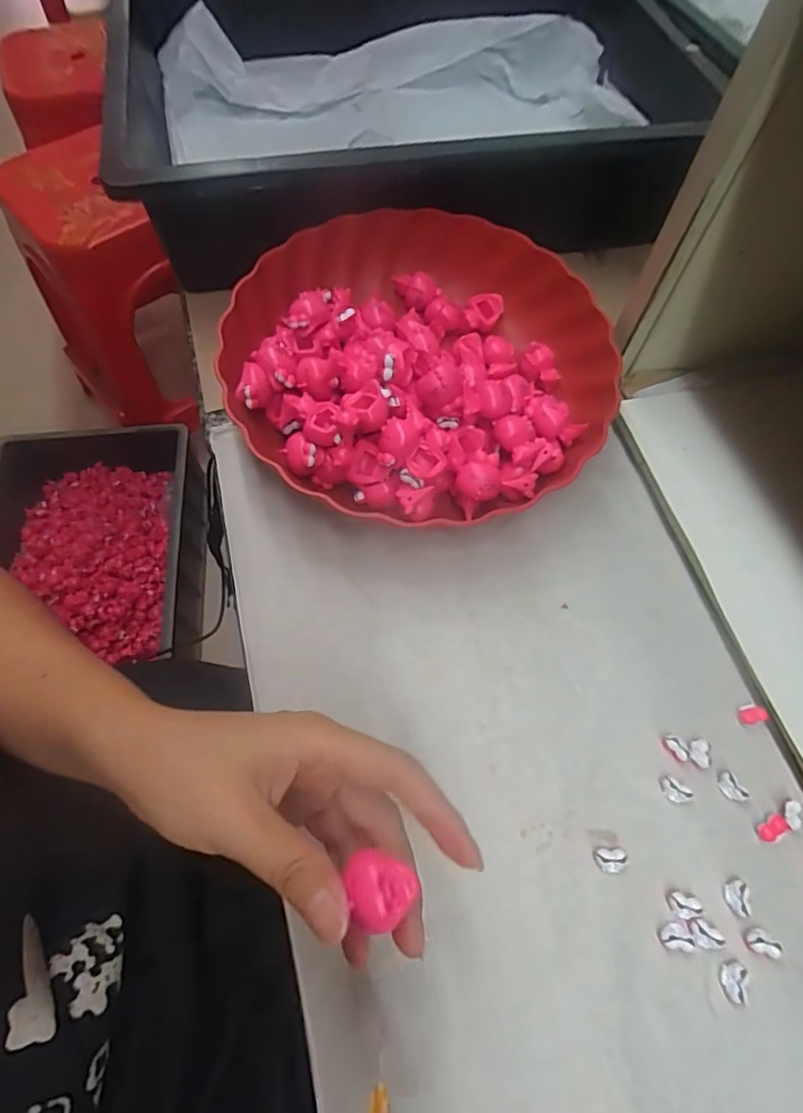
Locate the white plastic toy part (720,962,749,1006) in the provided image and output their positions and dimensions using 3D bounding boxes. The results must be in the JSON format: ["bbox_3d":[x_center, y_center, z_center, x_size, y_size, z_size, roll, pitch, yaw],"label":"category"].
[{"bbox_3d":[0.146,0.186,0.233,0.010,0.007,0.015,17,64,7],"label":"white plastic toy part"}]

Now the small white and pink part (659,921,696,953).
[{"bbox_3d":[0.124,0.172,0.239,0.013,0.006,0.011,-7,64,-5],"label":"small white and pink part"}]

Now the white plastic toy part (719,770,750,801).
[{"bbox_3d":[0.166,0.116,0.267,0.009,0.004,0.014,-26,67,-14],"label":"white plastic toy part"}]

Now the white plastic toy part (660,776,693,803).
[{"bbox_3d":[0.138,0.118,0.266,0.015,0.006,0.009,36,68,15],"label":"white plastic toy part"}]

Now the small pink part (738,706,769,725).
[{"bbox_3d":[0.188,0.084,0.283,0.016,0.004,0.008,-9,64,-6],"label":"small pink part"}]

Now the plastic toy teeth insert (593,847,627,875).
[{"bbox_3d":[0.100,0.144,0.252,0.015,0.006,0.011,-4,64,-4],"label":"plastic toy teeth insert"}]

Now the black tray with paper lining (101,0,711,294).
[{"bbox_3d":[0.004,-0.385,0.462,0.461,0.095,0.330,-10,64,-7],"label":"black tray with paper lining"}]

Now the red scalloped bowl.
[{"bbox_3d":[0.013,-0.126,0.347,0.237,0.067,0.232,1,64,-2],"label":"red scalloped bowl"}]

